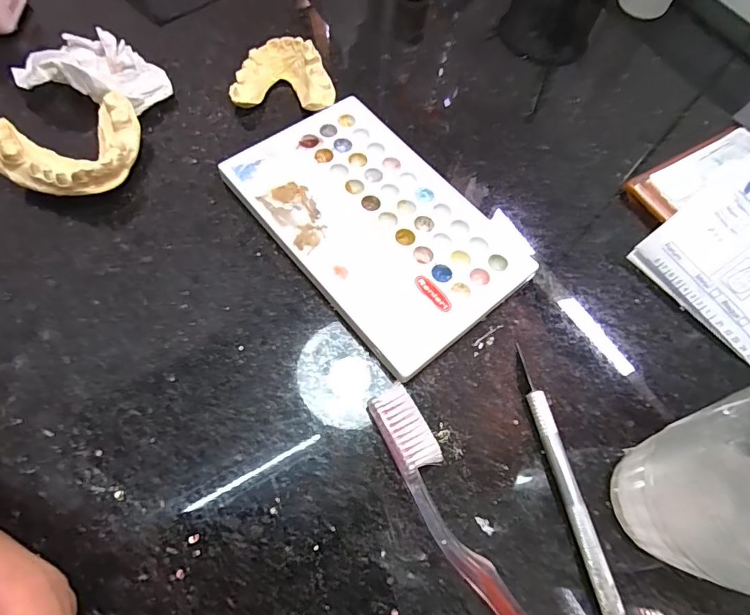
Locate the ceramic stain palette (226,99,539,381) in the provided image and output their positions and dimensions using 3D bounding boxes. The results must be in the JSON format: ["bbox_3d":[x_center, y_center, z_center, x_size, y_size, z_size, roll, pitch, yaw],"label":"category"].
[{"bbox_3d":[0.000,-0.045,0.245,0.094,0.012,0.151,-36,72,-17],"label":"ceramic stain palette"}]

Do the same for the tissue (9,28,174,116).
[{"bbox_3d":[-0.164,-0.142,0.273,0.079,0.027,0.045,9,65,2],"label":"tissue"}]

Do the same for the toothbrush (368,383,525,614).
[{"bbox_3d":[0.049,0.115,0.173,0.019,0.012,0.186,-26,69,-14],"label":"toothbrush"}]

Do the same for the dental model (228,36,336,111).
[{"bbox_3d":[-0.053,-0.142,0.280,0.060,0.018,0.046,9,65,1],"label":"dental model"}]

